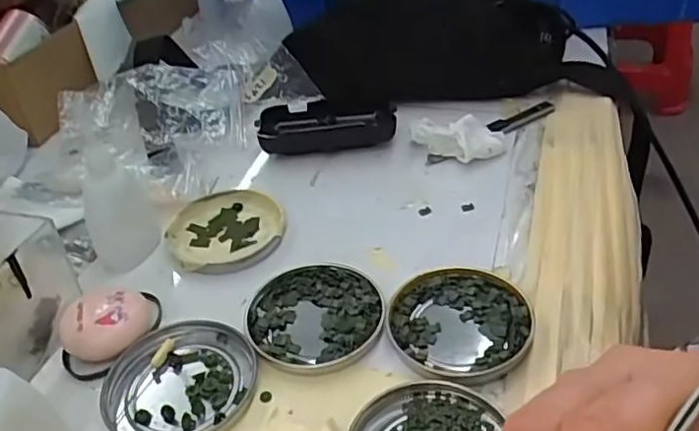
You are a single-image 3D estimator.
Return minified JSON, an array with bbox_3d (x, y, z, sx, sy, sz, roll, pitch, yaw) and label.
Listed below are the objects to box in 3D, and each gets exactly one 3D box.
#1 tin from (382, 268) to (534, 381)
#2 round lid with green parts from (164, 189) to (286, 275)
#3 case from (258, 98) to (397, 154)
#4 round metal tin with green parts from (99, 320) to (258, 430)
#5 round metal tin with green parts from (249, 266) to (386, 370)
[{"bbox_3d":[0.061,0.058,0.347,0.077,0.008,0.076,-4,38,3],"label":"tin"},{"bbox_3d":[-0.085,0.009,0.429,0.081,0.013,0.073,-20,40,-17],"label":"round lid with green parts"},{"bbox_3d":[-0.020,-0.077,0.517,0.109,0.026,0.048,-8,38,-2],"label":"case"},{"bbox_3d":[-0.090,0.088,0.332,0.074,0.008,0.074,-4,38,3],"label":"round metal tin with green parts"},{"bbox_3d":[-0.020,0.058,0.361,0.077,0.007,0.074,-4,38,3],"label":"round metal tin with green parts"}]

